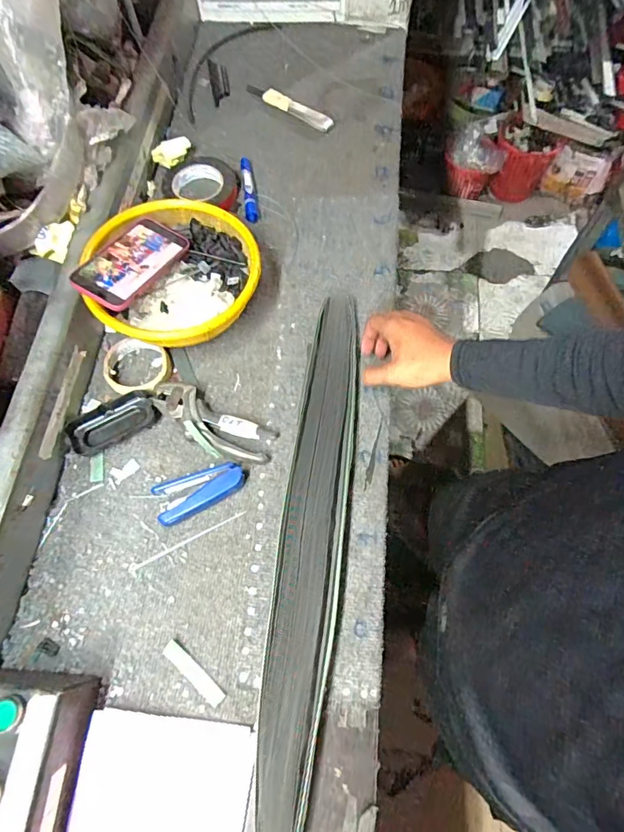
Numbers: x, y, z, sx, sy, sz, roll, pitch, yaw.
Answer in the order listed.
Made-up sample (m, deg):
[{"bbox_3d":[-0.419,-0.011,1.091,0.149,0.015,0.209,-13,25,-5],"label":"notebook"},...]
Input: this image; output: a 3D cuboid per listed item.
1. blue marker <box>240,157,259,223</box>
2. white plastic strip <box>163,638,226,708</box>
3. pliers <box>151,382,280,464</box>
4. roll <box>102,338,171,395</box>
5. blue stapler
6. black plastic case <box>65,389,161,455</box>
[{"bbox_3d":[-0.102,-0.370,0.746,0.019,0.018,0.125,-7,69,-2],"label":"blue marker"},{"bbox_3d":[-0.128,0.279,0.496,0.083,0.005,0.017,37,67,14],"label":"white plastic strip"},{"bbox_3d":[-0.134,0.010,0.595,0.173,0.022,0.061,26,72,10],"label":"pliers"},{"bbox_3d":[-0.239,-0.066,0.626,0.089,0.016,0.083,0,69,0],"label":"roll"},{"bbox_3d":[-0.139,0.088,0.566,0.110,0.020,0.053,-27,71,-9],"label":"blue stapler"},{"bbox_3d":[-0.263,0.008,0.605,0.116,0.020,0.055,-31,72,-11],"label":"black plastic case"}]

